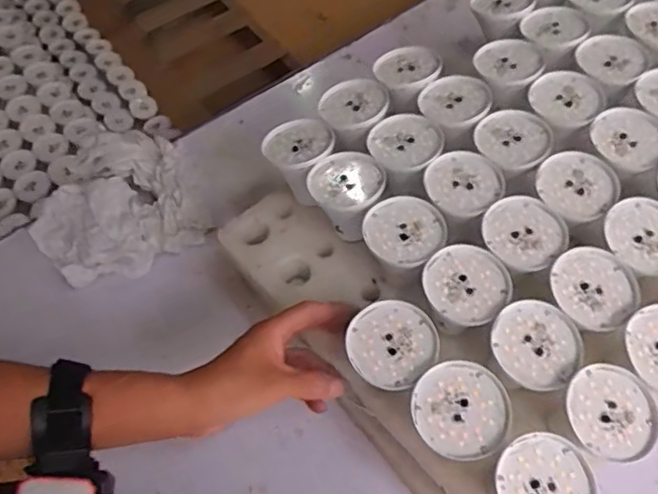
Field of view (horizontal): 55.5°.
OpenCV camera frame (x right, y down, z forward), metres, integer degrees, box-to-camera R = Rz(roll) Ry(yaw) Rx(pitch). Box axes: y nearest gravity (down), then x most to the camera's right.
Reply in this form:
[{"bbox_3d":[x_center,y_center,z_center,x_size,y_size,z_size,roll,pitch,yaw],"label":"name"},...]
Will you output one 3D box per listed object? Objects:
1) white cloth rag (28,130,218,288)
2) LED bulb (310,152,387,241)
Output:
[{"bbox_3d":[-0.253,-0.043,0.728,0.189,0.050,0.170,-31,78,-1],"label":"white cloth rag"},{"bbox_3d":[0.017,-0.043,0.561,0.063,0.061,0.066,-2,58,4],"label":"LED bulb"}]

